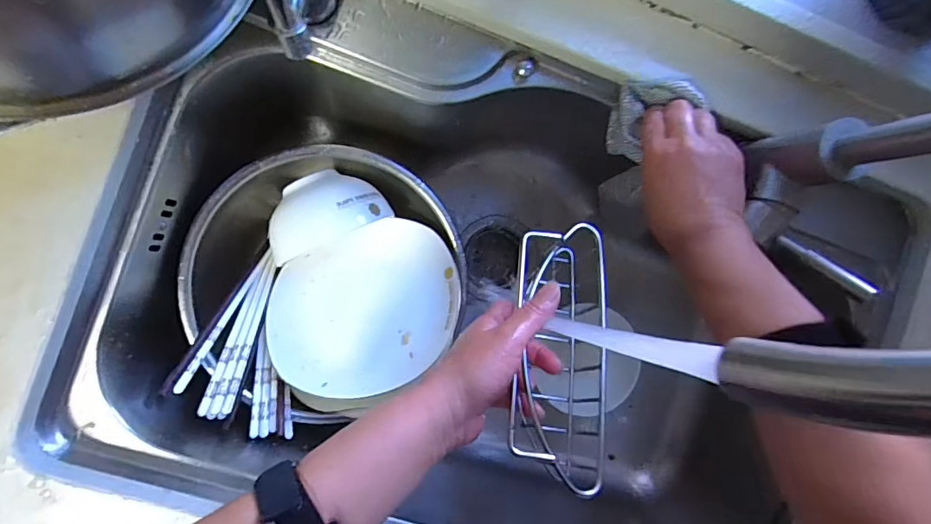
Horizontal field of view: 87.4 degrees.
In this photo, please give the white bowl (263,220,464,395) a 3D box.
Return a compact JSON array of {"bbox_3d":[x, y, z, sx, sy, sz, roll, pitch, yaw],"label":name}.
[{"bbox_3d":[-0.104,0.045,0.506,0.190,0.030,0.185,-24,59,-10],"label":"white bowl"}]

